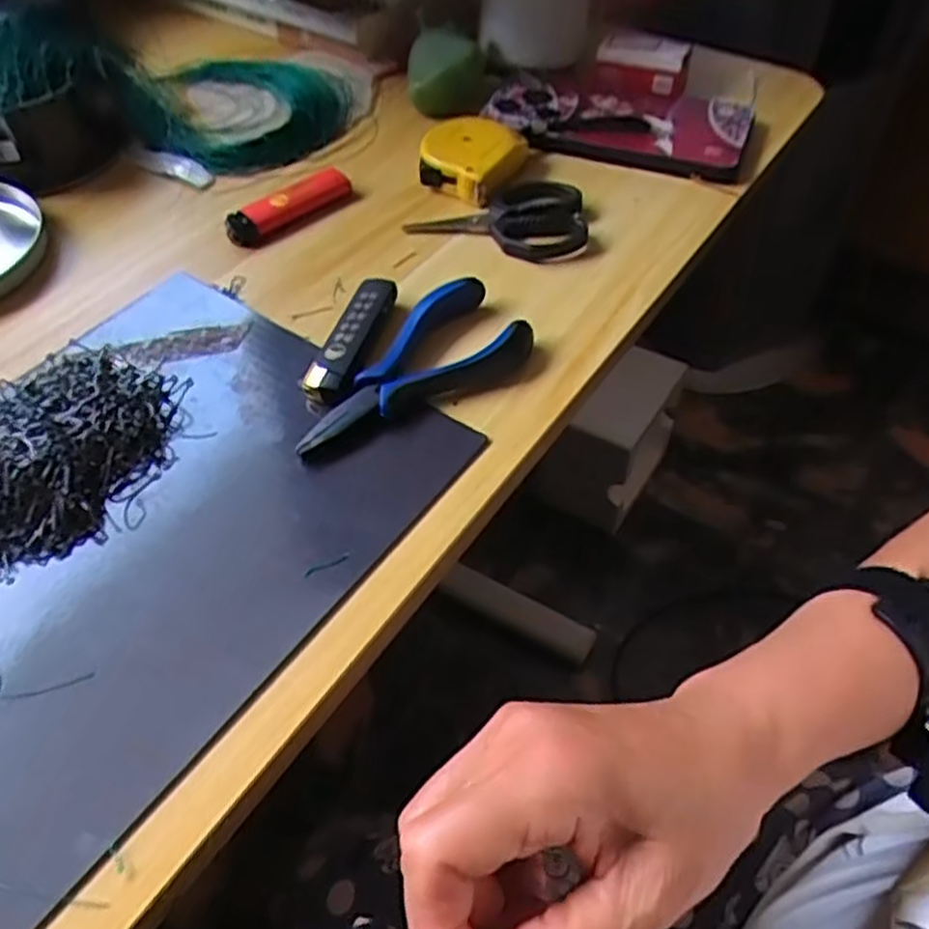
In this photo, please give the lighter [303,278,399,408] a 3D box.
[{"bbox_3d":[-0.052,-0.060,0.361,0.021,0.015,0.076,12,52,10],"label":"lighter"}]

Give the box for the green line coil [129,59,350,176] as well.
[{"bbox_3d":[-0.156,-0.235,0.498,0.147,0.019,0.124,13,52,11],"label":"green line coil"}]

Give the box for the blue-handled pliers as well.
[{"bbox_3d":[-0.026,-0.043,0.348,0.120,0.014,0.056,-33,58,-23],"label":"blue-handled pliers"}]

